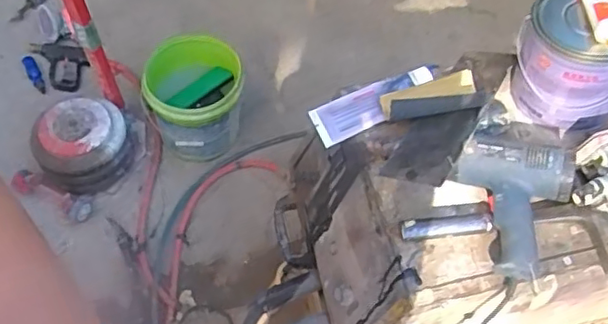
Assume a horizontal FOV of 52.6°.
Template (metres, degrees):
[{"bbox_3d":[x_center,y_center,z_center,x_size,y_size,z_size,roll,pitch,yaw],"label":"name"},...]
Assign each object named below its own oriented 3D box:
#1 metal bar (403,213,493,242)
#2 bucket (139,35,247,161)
[{"bbox_3d":[0.190,0.085,0.821,0.118,0.018,0.028,-1,54,-5],"label":"metal bar"},{"bbox_3d":[-0.287,-0.157,1.711,0.261,0.267,0.253,2,54,-3],"label":"bucket"}]

